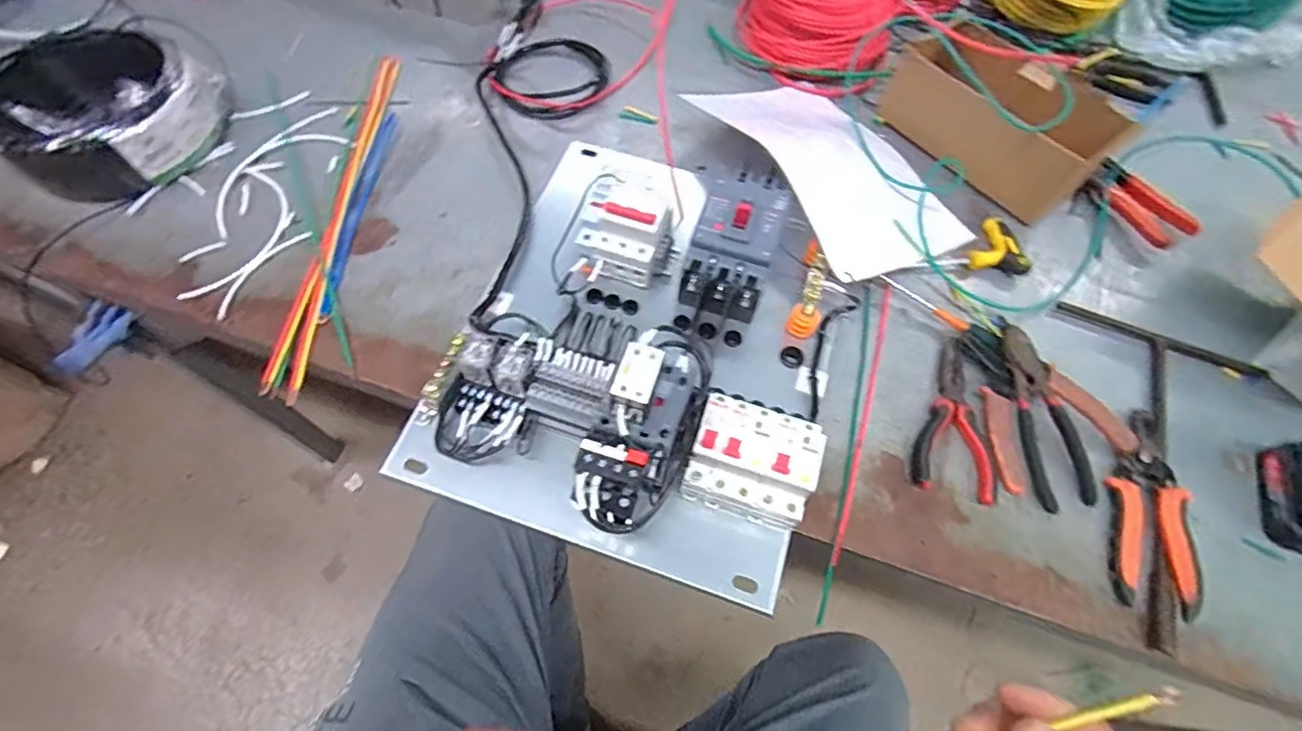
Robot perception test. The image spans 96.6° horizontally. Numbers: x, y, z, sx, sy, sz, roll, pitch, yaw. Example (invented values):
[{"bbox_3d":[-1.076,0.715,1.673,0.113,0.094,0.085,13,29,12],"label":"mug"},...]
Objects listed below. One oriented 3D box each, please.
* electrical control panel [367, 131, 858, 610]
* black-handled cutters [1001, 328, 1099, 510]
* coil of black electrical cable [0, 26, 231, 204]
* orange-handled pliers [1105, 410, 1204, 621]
[{"bbox_3d":[0.012,-0.055,0.481,0.330,0.140,0.389,18,63,7],"label":"electrical control panel"},{"bbox_3d":[0.336,0.042,0.502,0.053,0.019,0.157,-12,82,-8],"label":"black-handled cutters"},{"bbox_3d":[-0.569,-0.271,0.603,0.193,0.064,0.187,1,64,-2],"label":"coil of black electrical cable"},{"bbox_3d":[0.410,0.115,0.479,0.057,0.022,0.166,15,65,5],"label":"orange-handled pliers"}]

